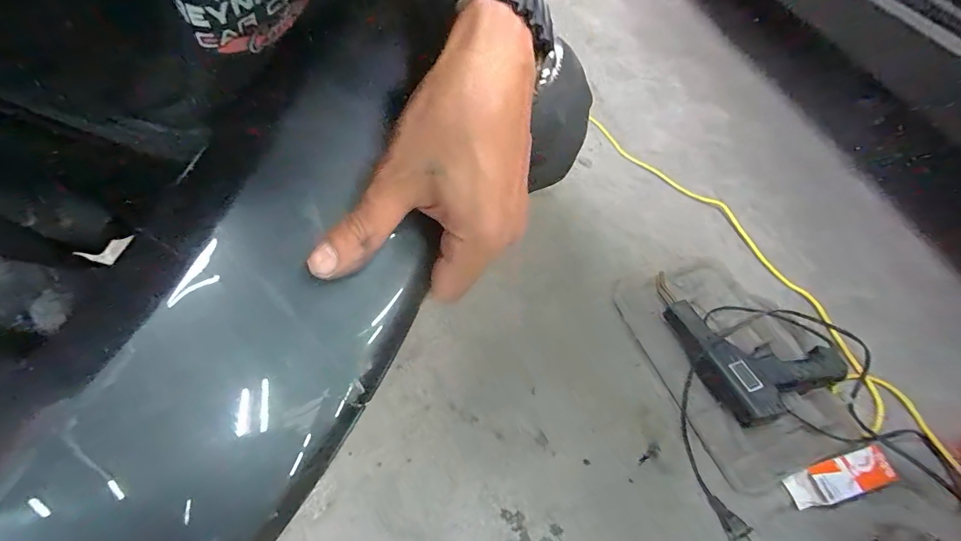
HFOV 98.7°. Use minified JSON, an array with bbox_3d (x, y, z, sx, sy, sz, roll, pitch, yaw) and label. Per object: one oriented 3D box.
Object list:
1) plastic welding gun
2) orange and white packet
[{"bbox_3d":[0.350,0.085,0.568,0.162,0.071,0.210,-20,58,-17],"label":"plastic welding gun"},{"bbox_3d":[0.420,0.242,0.484,0.127,0.030,0.037,-11,56,-11],"label":"orange and white packet"}]

